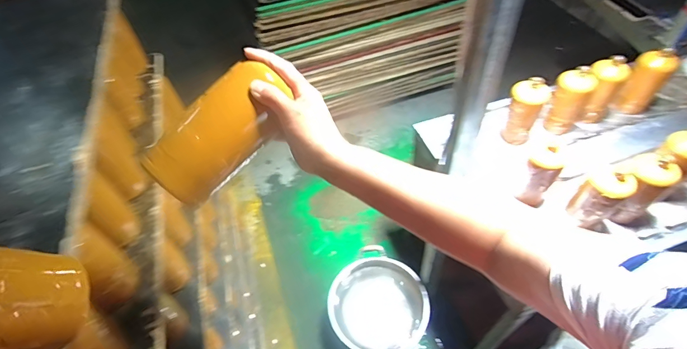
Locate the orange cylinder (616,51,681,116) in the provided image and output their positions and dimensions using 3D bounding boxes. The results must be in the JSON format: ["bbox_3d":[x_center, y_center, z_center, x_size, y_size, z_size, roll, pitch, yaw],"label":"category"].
[{"bbox_3d":[0.823,-0.251,1.001,0.084,0.181,0.074,33,62,26],"label":"orange cylinder"}]

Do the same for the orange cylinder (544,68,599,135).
[{"bbox_3d":[0.601,-0.199,0.976,0.081,0.170,0.077,28,60,23],"label":"orange cylinder"}]

